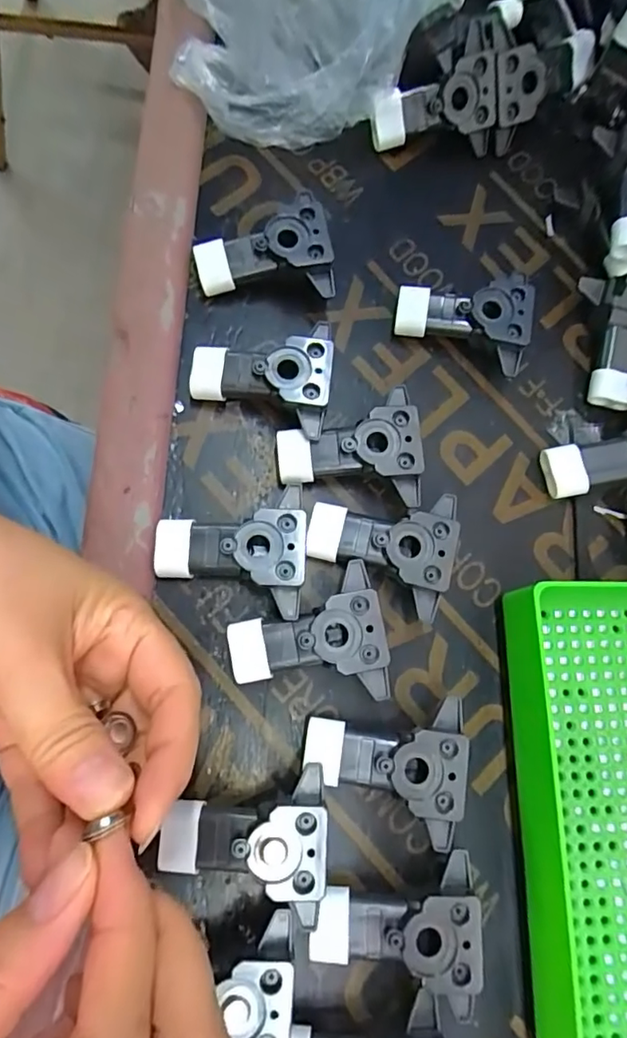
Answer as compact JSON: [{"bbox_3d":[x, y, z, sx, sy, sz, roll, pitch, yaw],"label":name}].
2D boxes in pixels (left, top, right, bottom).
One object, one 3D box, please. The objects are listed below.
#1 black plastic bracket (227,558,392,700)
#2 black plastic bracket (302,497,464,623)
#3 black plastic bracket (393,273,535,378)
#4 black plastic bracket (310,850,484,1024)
[{"bbox_3d":[-0.003,0.051,0.227,0.065,0.018,0.054,-7,79,-8],"label":"black plastic bracket"},{"bbox_3d":[0.030,0.012,0.245,0.064,0.028,0.050,17,77,-3],"label":"black plastic bracket"},{"bbox_3d":[0.076,-0.103,0.272,0.065,0.023,0.050,13,77,-4],"label":"black plastic bracket"},{"bbox_3d":[0.032,0.163,0.212,0.063,0.025,0.056,2,78,-7],"label":"black plastic bracket"}]

